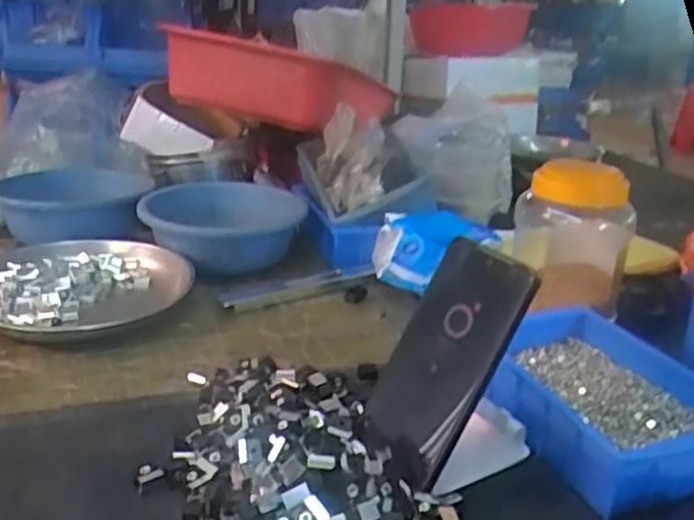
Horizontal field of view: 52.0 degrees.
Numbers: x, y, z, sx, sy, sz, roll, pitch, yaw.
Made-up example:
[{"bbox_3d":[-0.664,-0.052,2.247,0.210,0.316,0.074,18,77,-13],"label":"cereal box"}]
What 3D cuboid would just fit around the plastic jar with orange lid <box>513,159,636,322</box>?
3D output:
[{"bbox_3d":[0.222,-0.020,0.710,0.107,0.151,0.085,9,22,16],"label":"plastic jar with orange lid"}]

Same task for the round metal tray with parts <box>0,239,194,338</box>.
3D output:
[{"bbox_3d":[-0.284,0.026,0.741,0.194,0.031,0.202,2,21,-1],"label":"round metal tray with parts"}]

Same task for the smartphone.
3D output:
[{"bbox_3d":[0.065,0.060,0.485,0.010,0.145,0.084,22,6,-40],"label":"smartphone"}]

